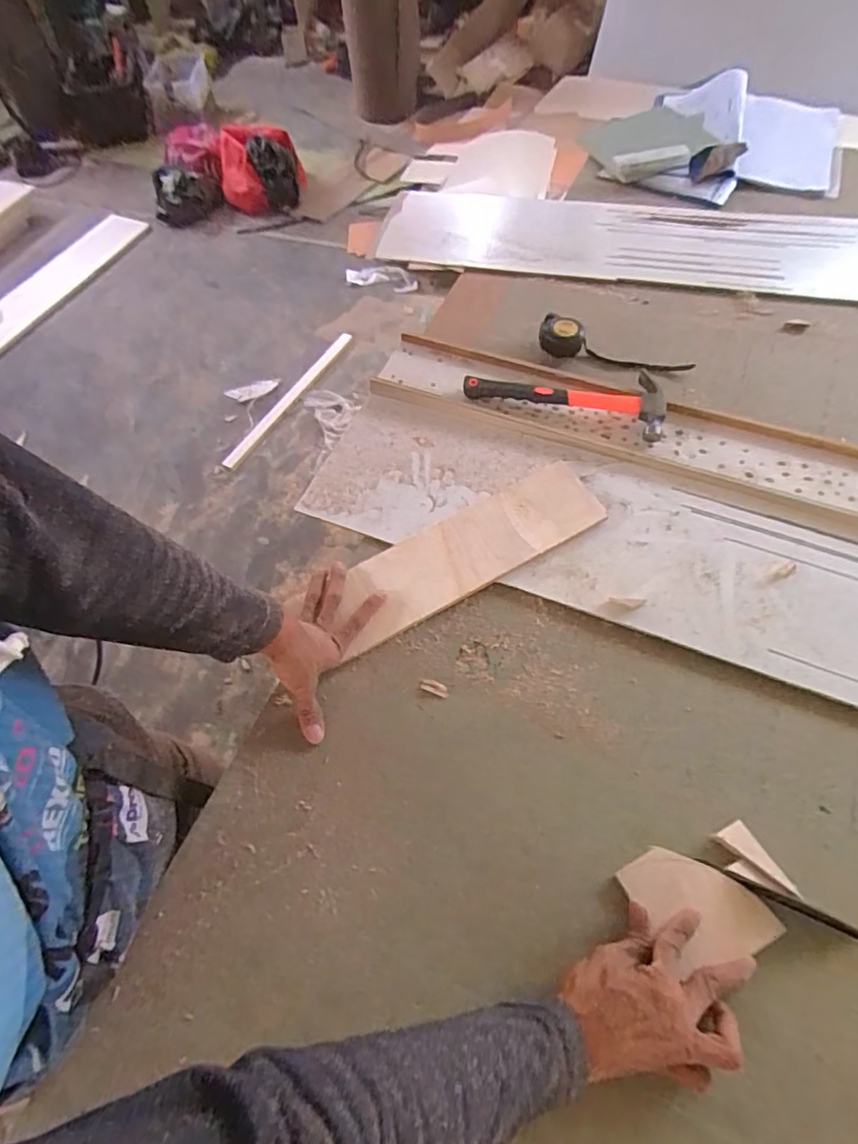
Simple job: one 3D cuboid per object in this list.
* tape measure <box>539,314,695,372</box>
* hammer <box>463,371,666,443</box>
[{"bbox_3d":[0.263,-0.320,0.839,0.217,0.038,0.050,21,64,15],"label":"tape measure"},{"bbox_3d":[0.185,-0.249,0.795,0.264,0.031,0.099,16,63,12],"label":"hammer"}]

